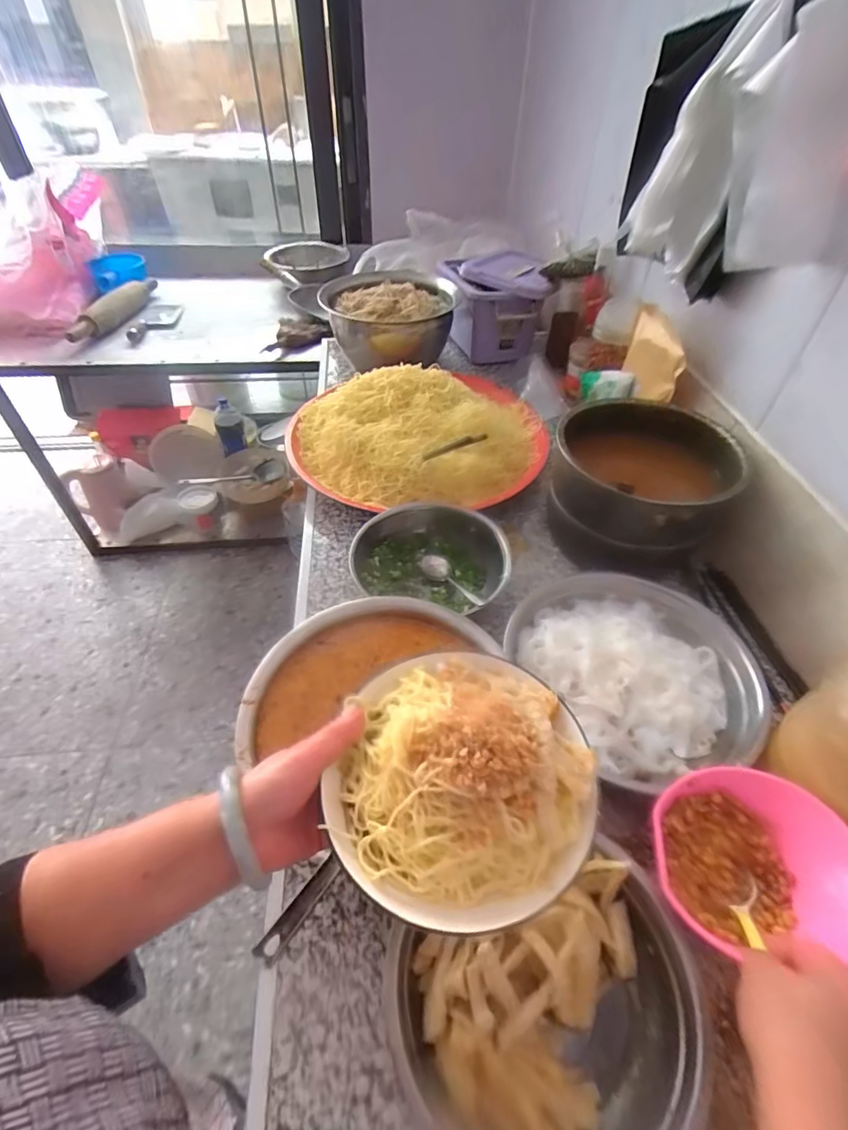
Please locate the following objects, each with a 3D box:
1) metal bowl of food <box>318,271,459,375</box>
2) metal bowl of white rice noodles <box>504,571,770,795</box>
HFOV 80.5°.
[{"bbox_3d":[-0.074,-0.527,1.082,0.266,0.146,0.246,-1,47,-4],"label":"metal bowl of food"},{"bbox_3d":[0.238,0.111,0.556,0.242,0.081,0.245,1,47,-1],"label":"metal bowl of white rice noodles"}]

